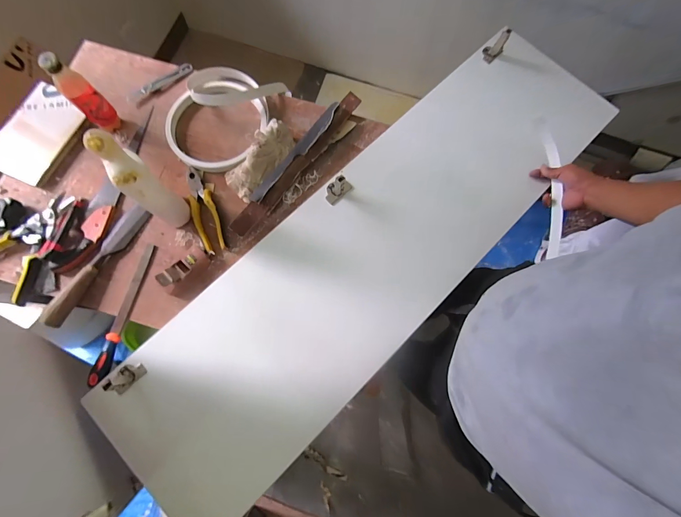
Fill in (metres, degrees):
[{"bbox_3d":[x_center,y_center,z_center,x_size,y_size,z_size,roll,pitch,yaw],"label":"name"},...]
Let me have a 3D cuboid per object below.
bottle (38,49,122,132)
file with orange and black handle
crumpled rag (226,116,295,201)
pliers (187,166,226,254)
[{"bbox_3d":[-0.532,-0.339,0.674,0.059,0.177,0.053,43,79,8],"label":"bottle"},{"bbox_3d":[-0.444,0.109,0.666,0.029,0.024,0.290,14,76,2],"label":"file with orange and black handle"},{"bbox_3d":[-0.178,-0.227,0.728,0.078,0.047,0.192,38,78,7],"label":"crumpled rag"},{"bbox_3d":[-0.301,-0.110,0.711,0.052,0.017,0.212,-16,77,-6],"label":"pliers"}]

